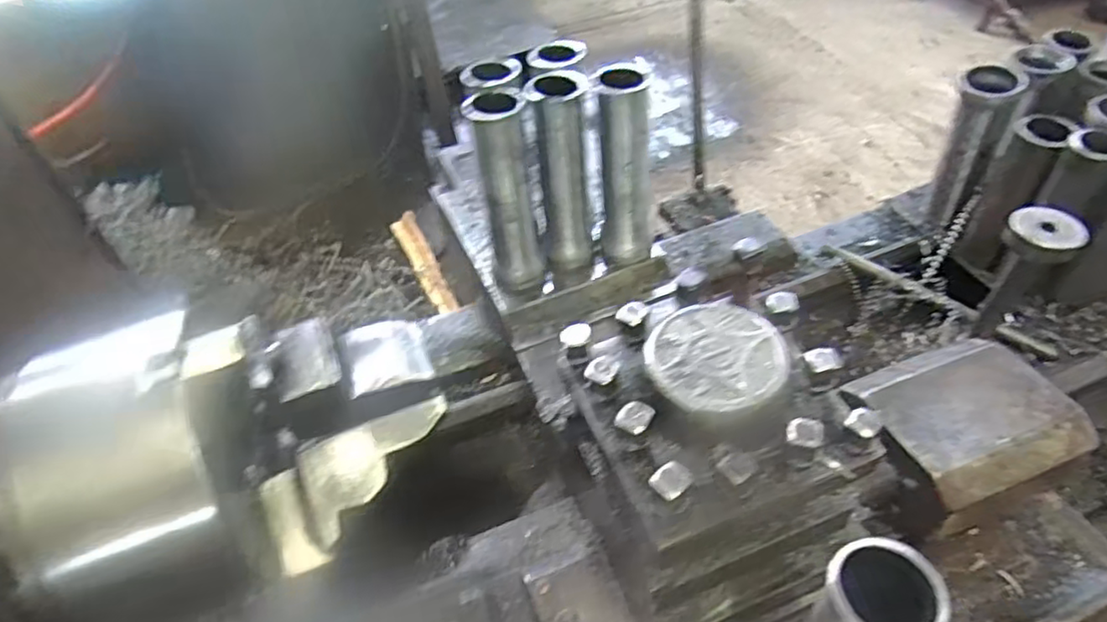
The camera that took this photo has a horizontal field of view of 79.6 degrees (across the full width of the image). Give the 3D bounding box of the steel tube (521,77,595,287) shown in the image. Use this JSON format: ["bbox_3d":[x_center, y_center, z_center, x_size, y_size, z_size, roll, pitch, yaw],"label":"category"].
[{"bbox_3d":[0.011,-0.120,0.645,0.051,0.209,0.051,1,47,7],"label":"steel tube"}]

